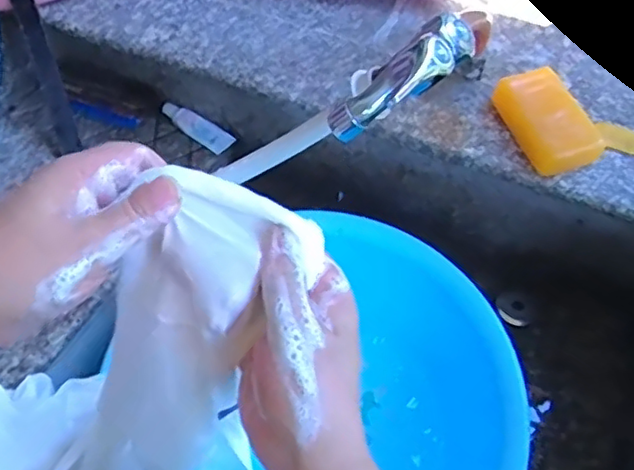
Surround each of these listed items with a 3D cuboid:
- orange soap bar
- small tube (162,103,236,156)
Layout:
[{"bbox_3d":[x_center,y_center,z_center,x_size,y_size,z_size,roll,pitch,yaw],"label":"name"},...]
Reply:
[{"bbox_3d":[0.209,-0.102,0.564,0.061,0.027,0.101,-21,63,-14],"label":"orange soap bar"},{"bbox_3d":[-0.142,-0.129,0.733,0.091,0.015,0.031,31,63,14],"label":"small tube"}]

